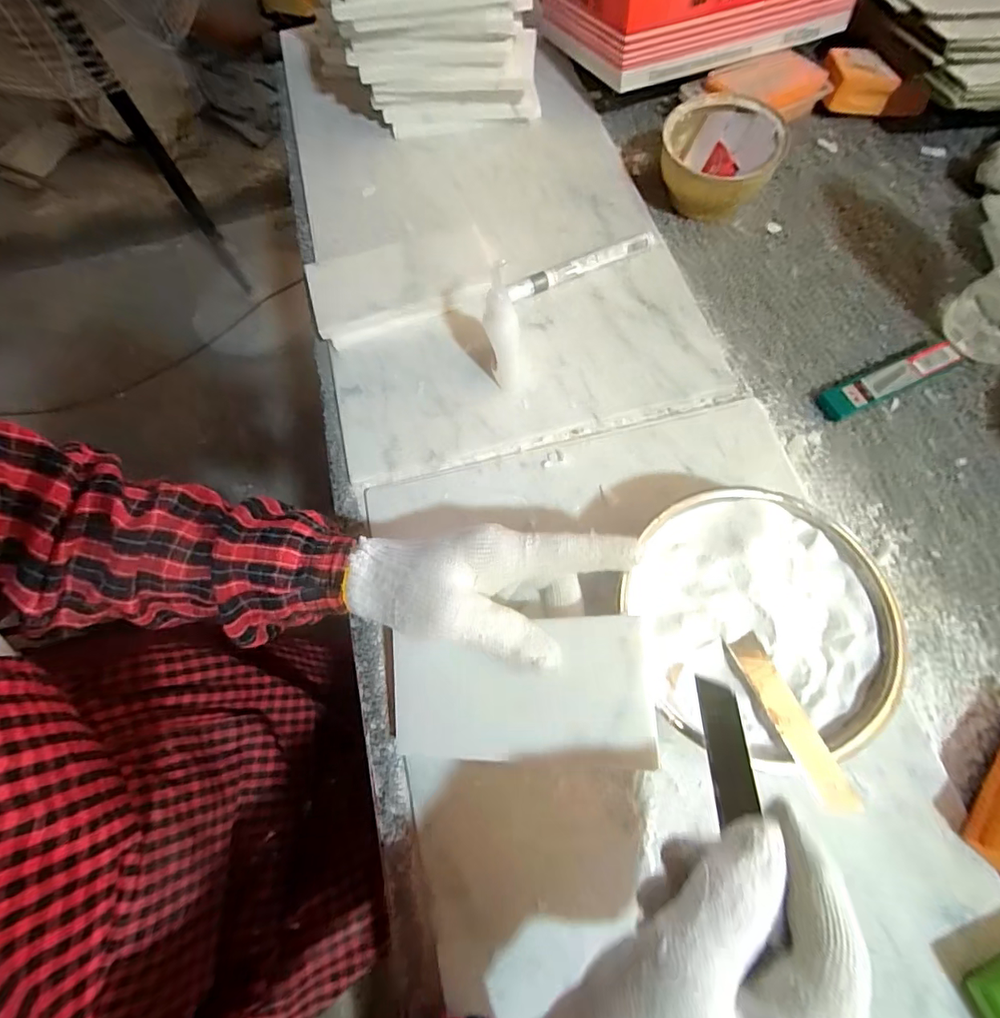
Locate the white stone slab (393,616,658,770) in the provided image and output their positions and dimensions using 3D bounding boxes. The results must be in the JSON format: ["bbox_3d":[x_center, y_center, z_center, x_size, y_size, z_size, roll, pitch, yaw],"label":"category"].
[{"bbox_3d":[0.005,0.102,0.267,0.147,0.005,0.072,-9,82,21],"label":"white stone slab"}]

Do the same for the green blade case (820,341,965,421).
[{"bbox_3d":[0.299,-0.098,0.369,0.111,0.014,0.024,-21,71,-5],"label":"green blade case"}]

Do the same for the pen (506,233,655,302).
[{"bbox_3d":[0.070,-0.206,0.407,0.139,0.017,0.011,-25,71,-7],"label":"pen"}]

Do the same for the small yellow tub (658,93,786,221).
[{"bbox_3d":[0.189,-0.303,0.426,0.094,0.055,0.092,-1,70,2],"label":"small yellow tub"}]

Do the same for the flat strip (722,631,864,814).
[{"bbox_3d":[0.151,0.110,0.252,0.020,0.004,0.090,-23,67,-6],"label":"flat strip"}]

